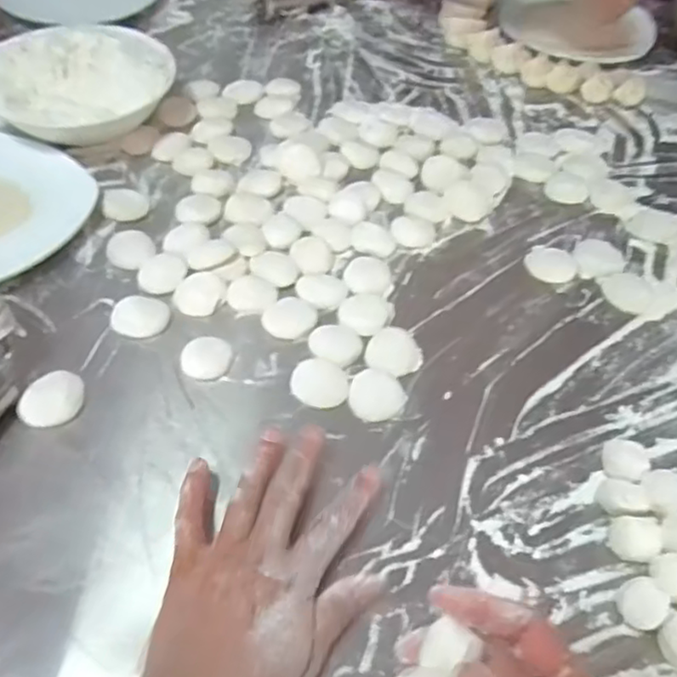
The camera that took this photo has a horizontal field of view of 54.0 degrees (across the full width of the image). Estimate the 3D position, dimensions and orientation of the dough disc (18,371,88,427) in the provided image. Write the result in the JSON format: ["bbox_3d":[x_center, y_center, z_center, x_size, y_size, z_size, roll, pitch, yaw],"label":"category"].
[{"bbox_3d":[-0.188,0.039,0.440,0.035,0.008,0.045,15,52,8],"label":"dough disc"}]

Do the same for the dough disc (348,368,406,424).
[{"bbox_3d":[0.027,0.039,0.458,0.038,0.004,0.039,2,51,-3],"label":"dough disc"}]

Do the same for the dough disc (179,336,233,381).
[{"bbox_3d":[-0.093,0.012,0.469,0.034,0.004,0.039,15,52,8],"label":"dough disc"}]

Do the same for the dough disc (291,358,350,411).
[{"bbox_3d":[-0.012,0.030,0.460,0.039,0.004,0.038,2,51,-3],"label":"dough disc"}]

